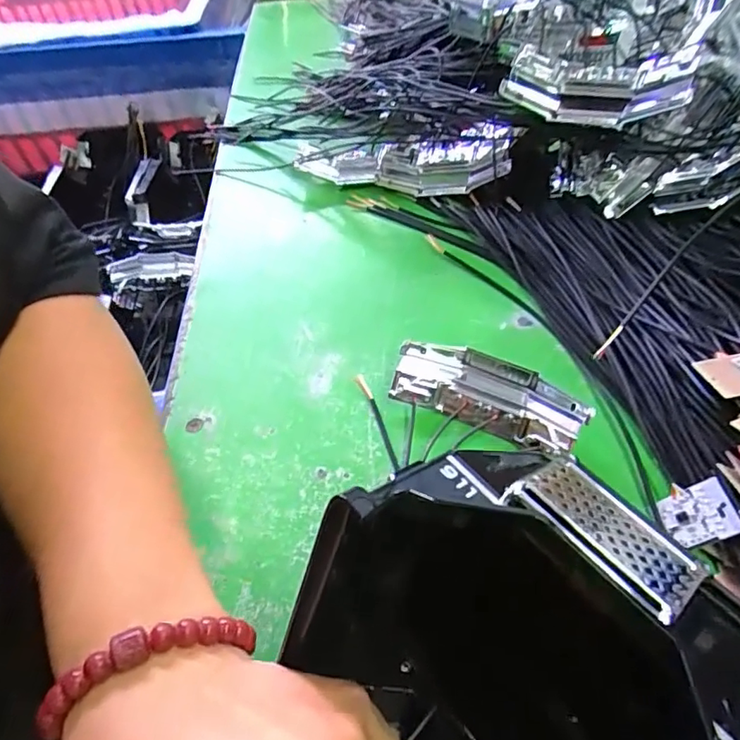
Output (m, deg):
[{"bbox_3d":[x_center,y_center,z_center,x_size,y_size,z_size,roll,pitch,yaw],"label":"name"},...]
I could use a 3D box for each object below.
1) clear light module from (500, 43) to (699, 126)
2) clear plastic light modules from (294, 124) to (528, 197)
[{"bbox_3d":[0.125,-0.159,0.314,0.097,0.040,0.024,27,57,25],"label":"clear light module"},{"bbox_3d":[0.022,-0.159,0.416,0.161,0.056,0.025,14,52,16],"label":"clear plastic light modules"}]

